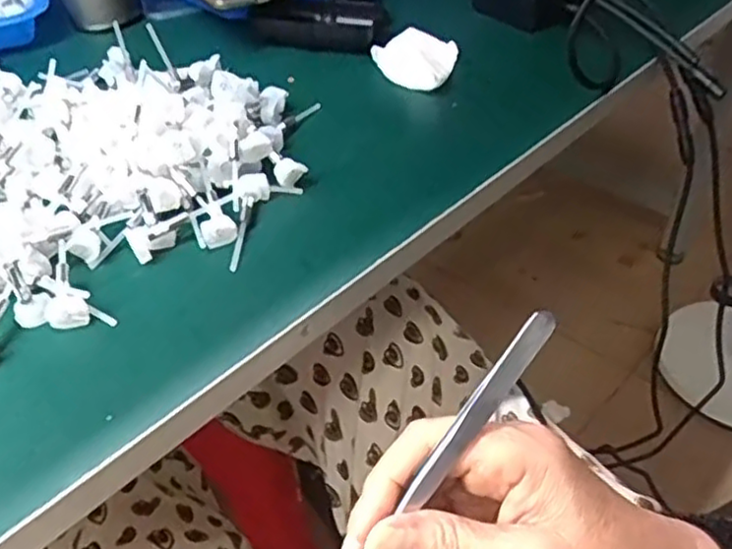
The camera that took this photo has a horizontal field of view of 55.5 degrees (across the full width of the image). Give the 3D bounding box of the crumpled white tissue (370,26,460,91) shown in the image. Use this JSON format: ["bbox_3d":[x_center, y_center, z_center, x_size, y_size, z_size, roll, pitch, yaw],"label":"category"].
[{"bbox_3d":[0.036,-0.164,0.532,0.063,0.021,0.069,10,43,14],"label":"crumpled white tissue"}]

